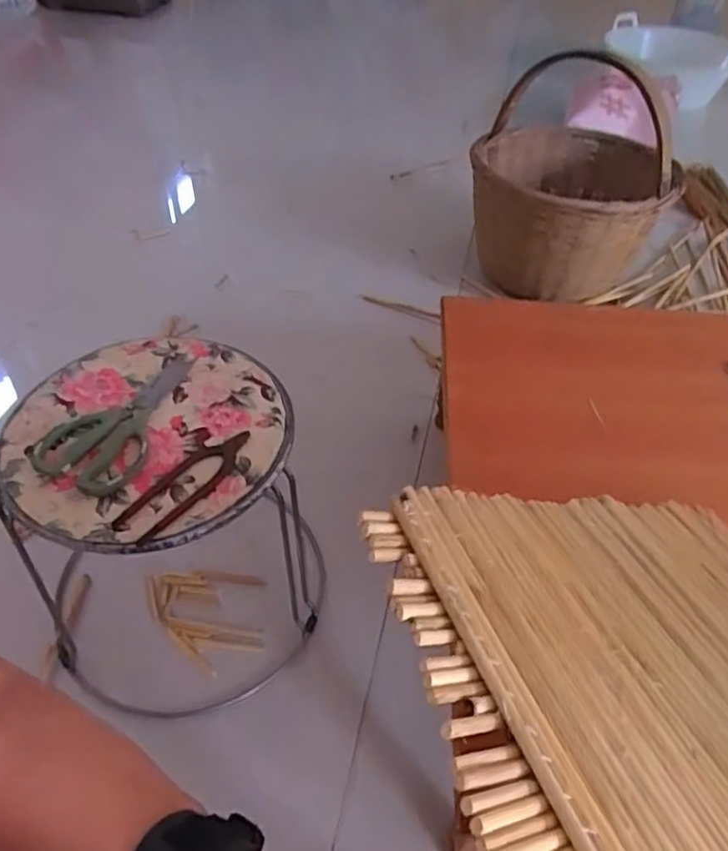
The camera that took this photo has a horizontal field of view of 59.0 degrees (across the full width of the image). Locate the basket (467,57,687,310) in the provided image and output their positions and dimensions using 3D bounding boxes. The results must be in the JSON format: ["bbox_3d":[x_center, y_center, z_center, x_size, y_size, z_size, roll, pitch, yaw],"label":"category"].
[{"bbox_3d":[0.443,-0.549,1.372,0.401,0.414,0.455,10,46,6],"label":"basket"}]

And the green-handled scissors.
[{"bbox_3d":[-0.241,-0.009,0.674,0.098,0.011,0.203,23,49,18],"label":"green-handled scissors"}]

